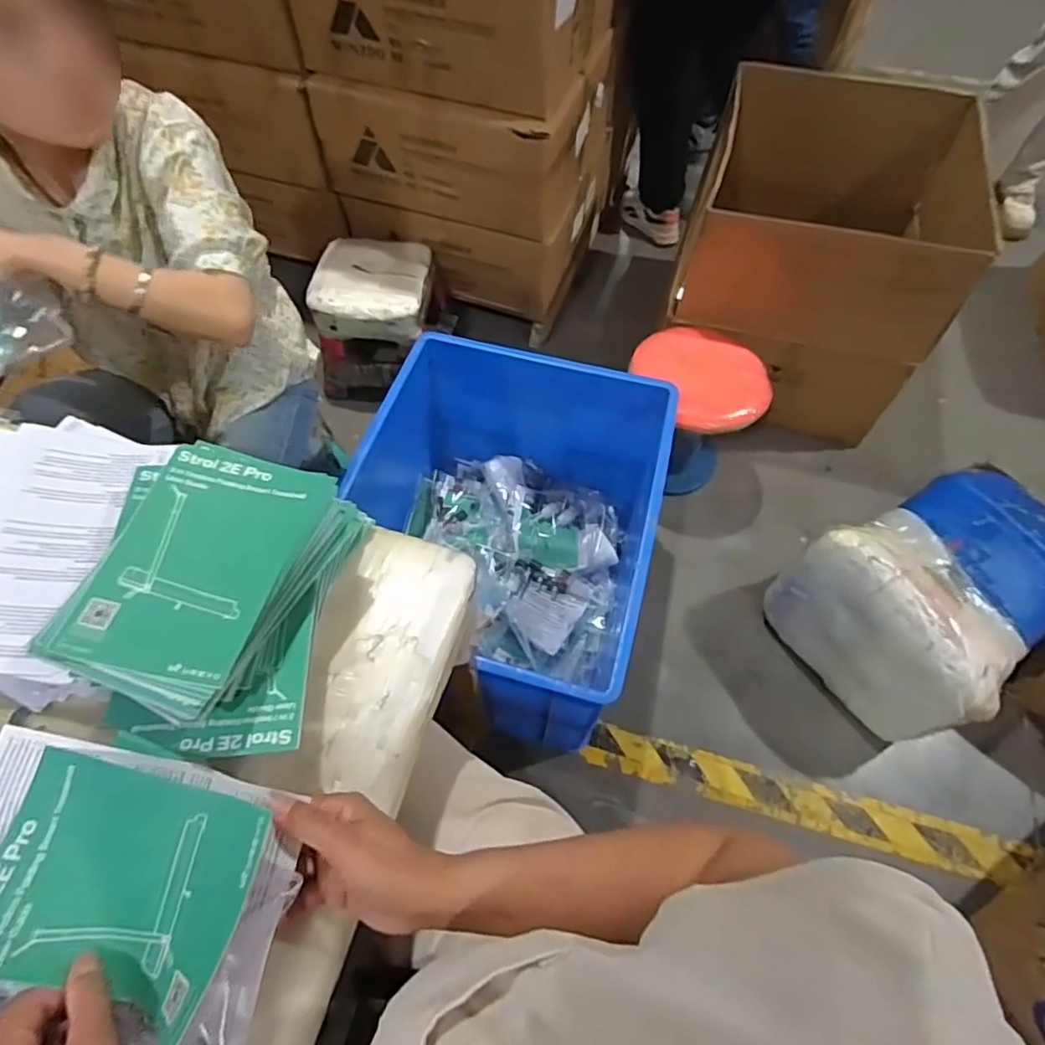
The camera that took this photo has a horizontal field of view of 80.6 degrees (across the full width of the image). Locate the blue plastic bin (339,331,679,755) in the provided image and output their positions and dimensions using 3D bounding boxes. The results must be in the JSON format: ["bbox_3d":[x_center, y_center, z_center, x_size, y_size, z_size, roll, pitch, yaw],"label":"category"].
[{"bbox_3d":[-0.022,-0.003,1.133,0.477,0.344,0.647,13,61,6],"label":"blue plastic bin"}]

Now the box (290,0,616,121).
[{"bbox_3d":[-0.129,-1.027,1.182,0.536,0.234,0.347,16,61,8],"label":"box"}]

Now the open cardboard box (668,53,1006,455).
[{"bbox_3d":[0.662,-0.613,1.443,0.522,0.462,0.638,18,62,9],"label":"open cardboard box"}]

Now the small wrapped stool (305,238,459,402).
[{"bbox_3d":[-0.331,-0.487,1.504,0.290,0.268,0.275,6,61,3],"label":"small wrapped stool"}]

